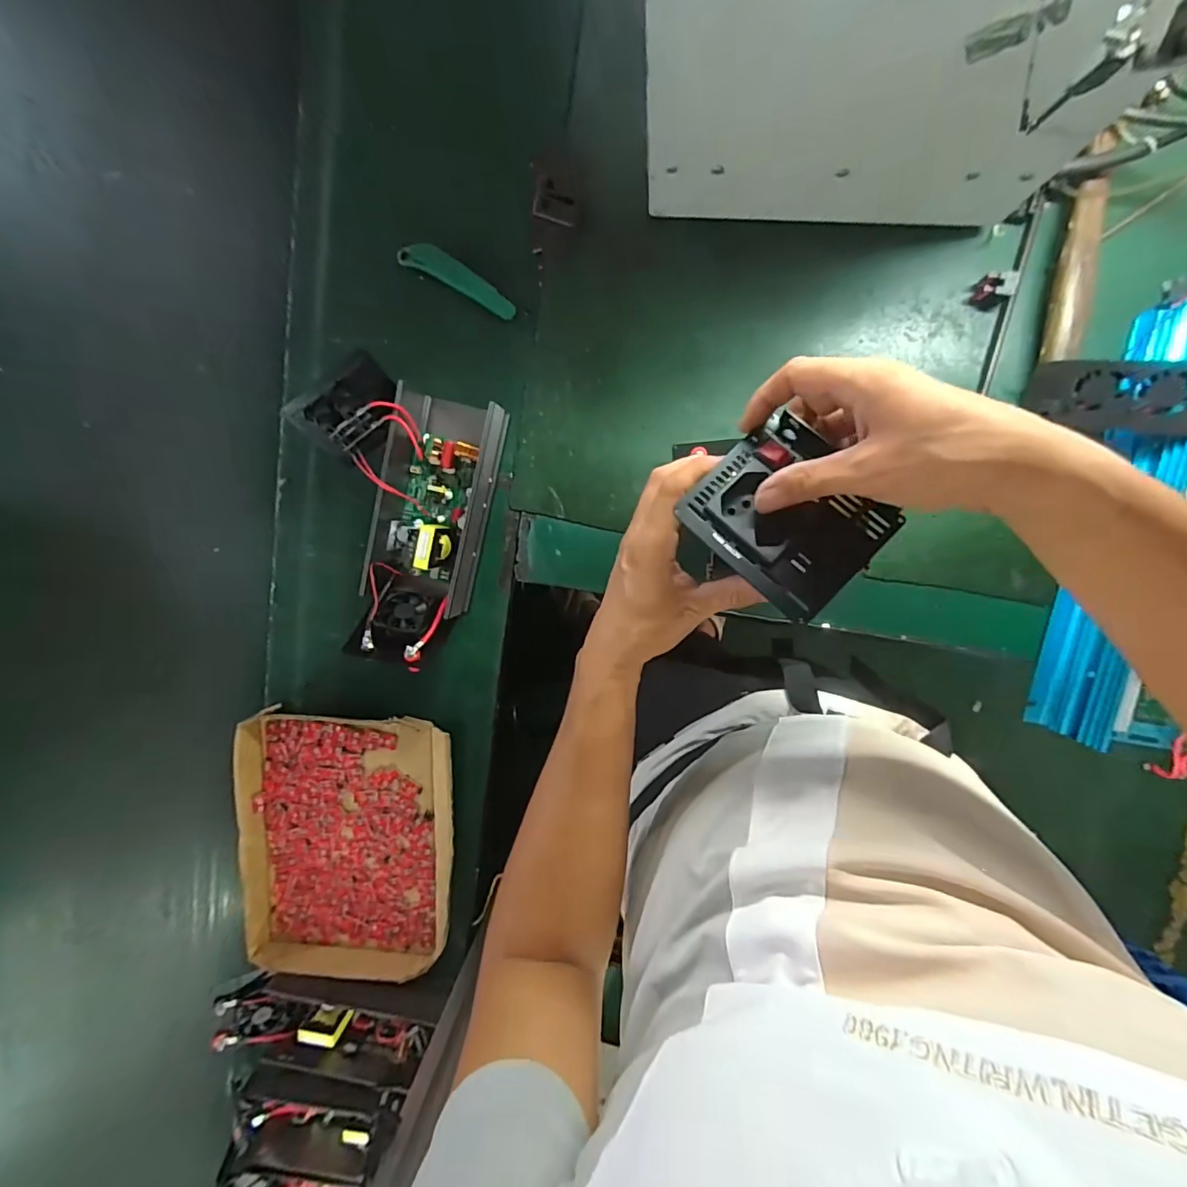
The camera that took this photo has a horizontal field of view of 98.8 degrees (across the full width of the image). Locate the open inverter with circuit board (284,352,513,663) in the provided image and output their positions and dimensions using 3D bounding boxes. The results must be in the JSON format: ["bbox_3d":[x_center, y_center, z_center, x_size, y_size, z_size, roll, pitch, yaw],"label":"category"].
[{"bbox_3d":[-0.212,-0.079,0.535,0.181,0.079,0.282,15,98,5],"label":"open inverter with circuit board"}]

